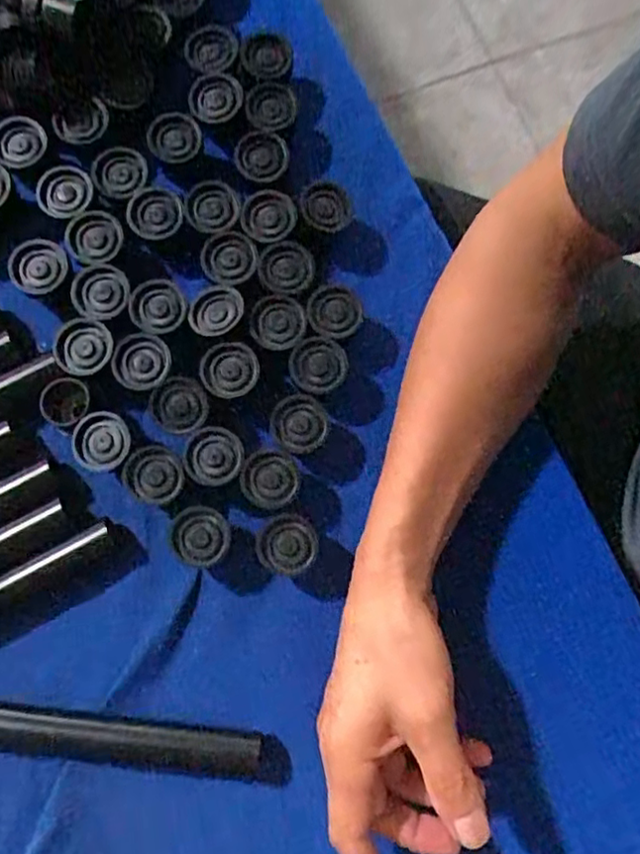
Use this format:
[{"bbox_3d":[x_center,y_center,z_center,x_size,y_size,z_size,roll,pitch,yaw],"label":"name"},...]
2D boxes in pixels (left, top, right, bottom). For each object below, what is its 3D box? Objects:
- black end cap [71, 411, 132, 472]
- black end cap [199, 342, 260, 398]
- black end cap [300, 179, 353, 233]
[{"bbox_3d":[-0.128,0.008,0.376,0.034,0.009,0.031,0,79,-1],"label":"black end cap"},{"bbox_3d":[-0.054,-0.034,0.388,0.034,0.009,0.031,0,79,-1],"label":"black end cap"},{"bbox_3d":[0.004,-0.142,0.414,0.033,0.011,0.033,0,79,-1],"label":"black end cap"}]

